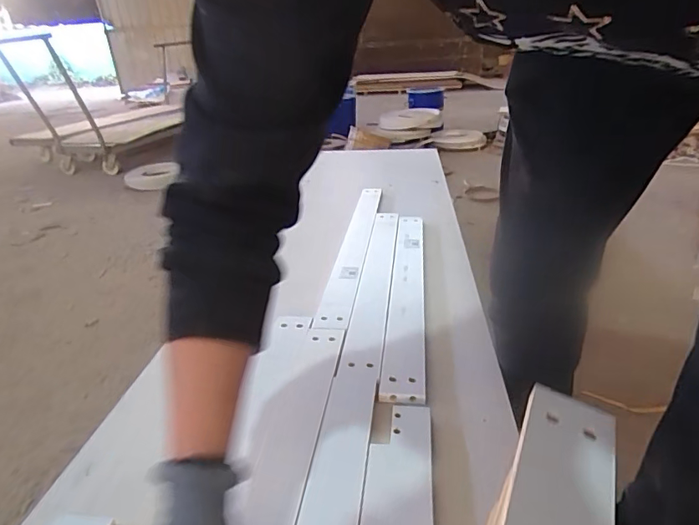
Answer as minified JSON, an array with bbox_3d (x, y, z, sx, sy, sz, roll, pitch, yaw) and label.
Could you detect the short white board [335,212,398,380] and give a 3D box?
[{"bbox_3d":[0.062,0.026,1.069,0.068,0.016,0.749,1,26,8],"label":"short white board"}]

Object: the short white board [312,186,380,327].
[{"bbox_3d":[0.018,-0.057,1.252,0.071,0.028,0.868,0,26,8],"label":"short white board"}]

